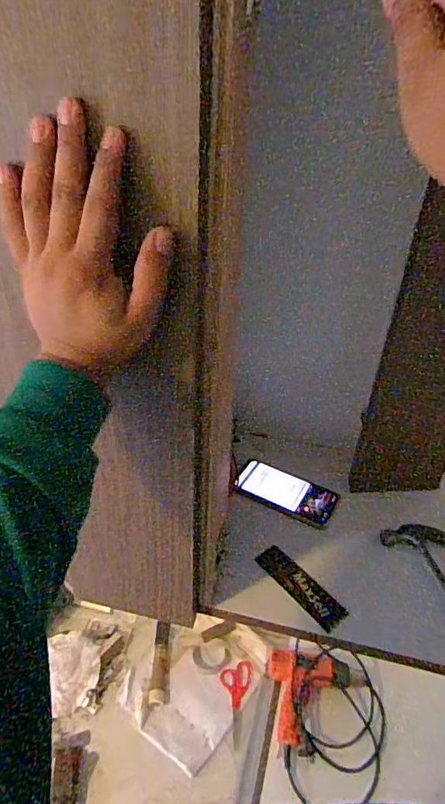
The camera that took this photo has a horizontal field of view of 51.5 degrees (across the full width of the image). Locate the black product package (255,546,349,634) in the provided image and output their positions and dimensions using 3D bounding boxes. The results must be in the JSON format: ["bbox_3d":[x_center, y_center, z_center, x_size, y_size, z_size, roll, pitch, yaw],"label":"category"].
[{"bbox_3d":[0.105,0.248,0.622,0.042,0.005,0.130,-27,48,-32],"label":"black product package"}]

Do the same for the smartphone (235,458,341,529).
[{"bbox_3d":[0.104,0.144,0.748,0.159,0.011,0.090,20,32,14],"label":"smartphone"}]

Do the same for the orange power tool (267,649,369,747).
[{"bbox_3d":[0.193,0.653,1.010,0.212,0.062,0.183,12,35,12],"label":"orange power tool"}]

